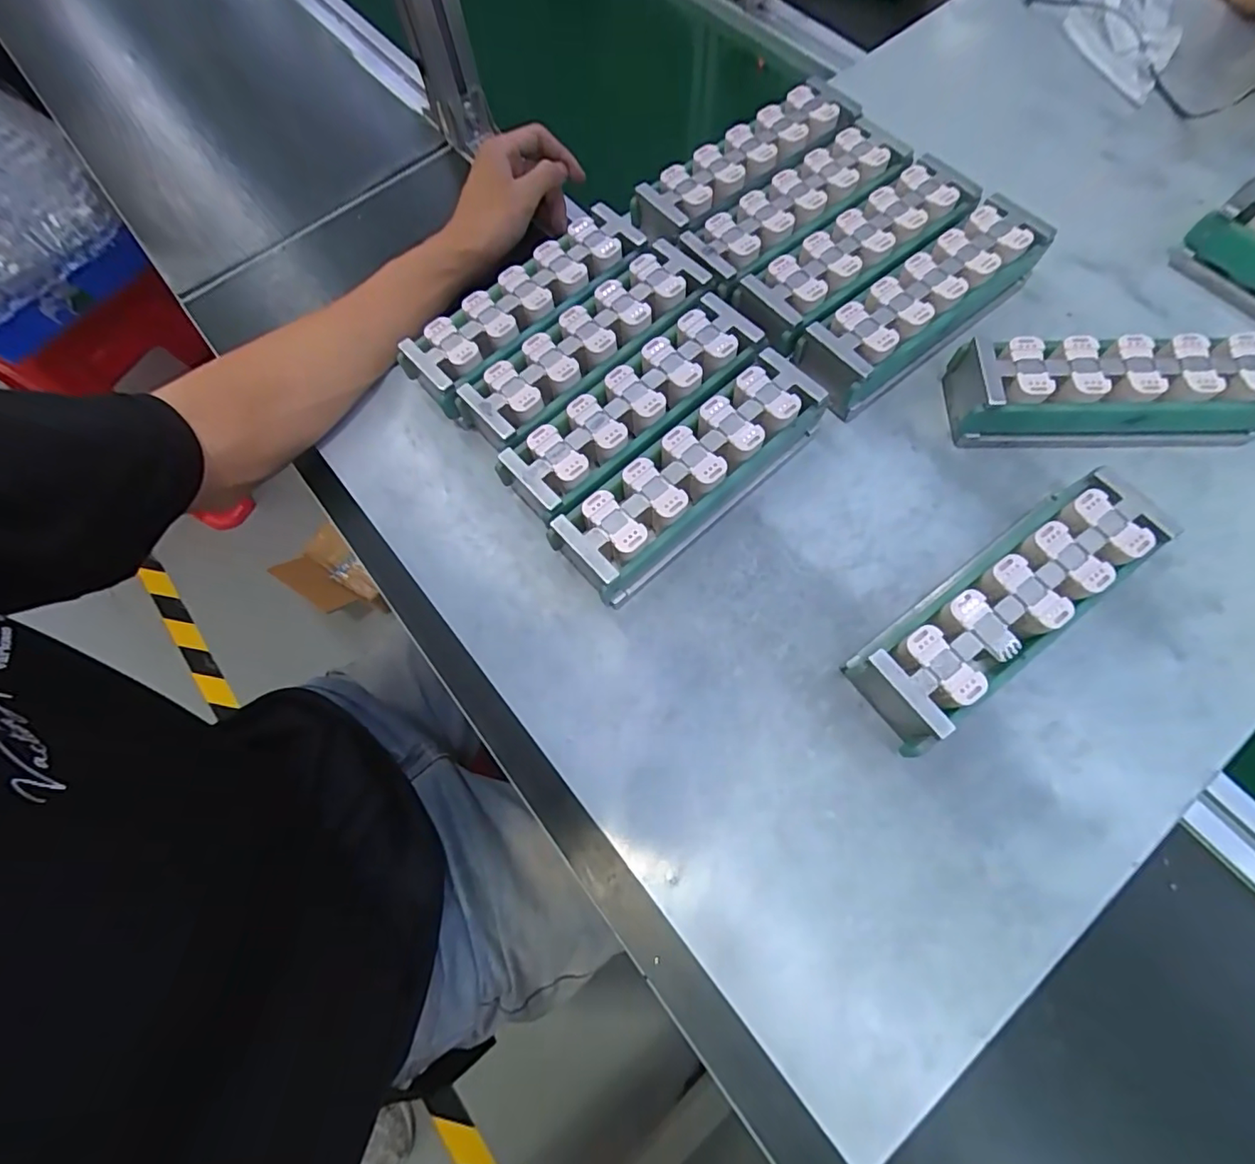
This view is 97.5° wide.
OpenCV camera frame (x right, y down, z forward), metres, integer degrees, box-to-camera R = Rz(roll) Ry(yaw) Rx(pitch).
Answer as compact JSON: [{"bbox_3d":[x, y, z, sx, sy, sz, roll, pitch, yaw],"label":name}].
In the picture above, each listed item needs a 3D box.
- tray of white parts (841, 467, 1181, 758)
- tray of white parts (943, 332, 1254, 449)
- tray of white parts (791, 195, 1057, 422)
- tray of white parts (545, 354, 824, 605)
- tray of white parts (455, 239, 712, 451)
[{"bbox_3d":[0.217,0.013,0.323,0.195,0.050,0.056,-35,73,-9],"label":"tray of white parts"},{"bbox_3d":[0.317,-0.124,0.360,0.193,0.050,0.055,2,71,3],"label":"tray of white parts"},{"bbox_3d":[0.207,-0.198,0.389,0.200,0.041,0.062,-37,73,-10],"label":"tray of white parts"},{"bbox_3d":[0.042,-0.069,0.359,0.189,0.047,0.059,-40,73,-11],"label":"tray of white parts"},{"bbox_3d":[-0.028,-0.163,0.393,0.191,0.047,0.058,-41,74,-11],"label":"tray of white parts"}]

